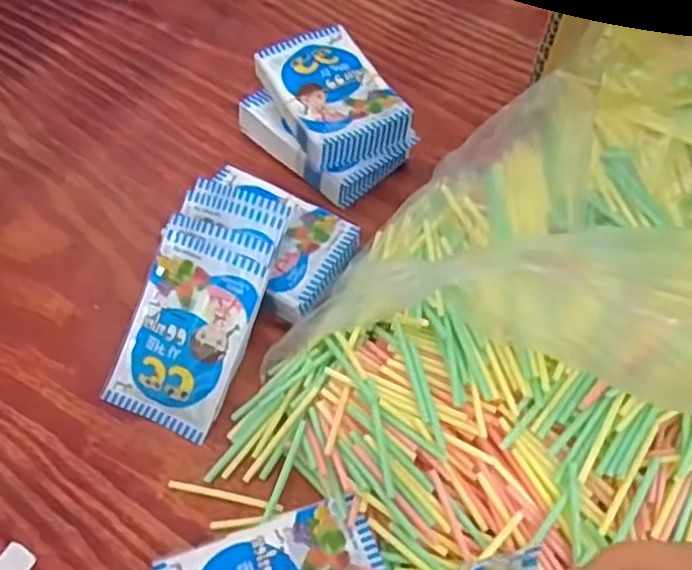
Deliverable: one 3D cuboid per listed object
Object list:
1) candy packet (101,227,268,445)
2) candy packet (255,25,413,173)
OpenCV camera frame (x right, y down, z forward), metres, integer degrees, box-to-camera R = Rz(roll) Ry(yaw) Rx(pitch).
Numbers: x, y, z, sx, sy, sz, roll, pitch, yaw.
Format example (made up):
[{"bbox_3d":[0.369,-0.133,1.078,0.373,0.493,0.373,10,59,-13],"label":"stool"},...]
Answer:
[{"bbox_3d":[-0.089,0.028,0.419,0.064,0.012,0.104,22,91,13],"label":"candy packet"},{"bbox_3d":[-0.010,-0.130,0.514,0.071,0.022,0.105,-23,58,-16],"label":"candy packet"}]

